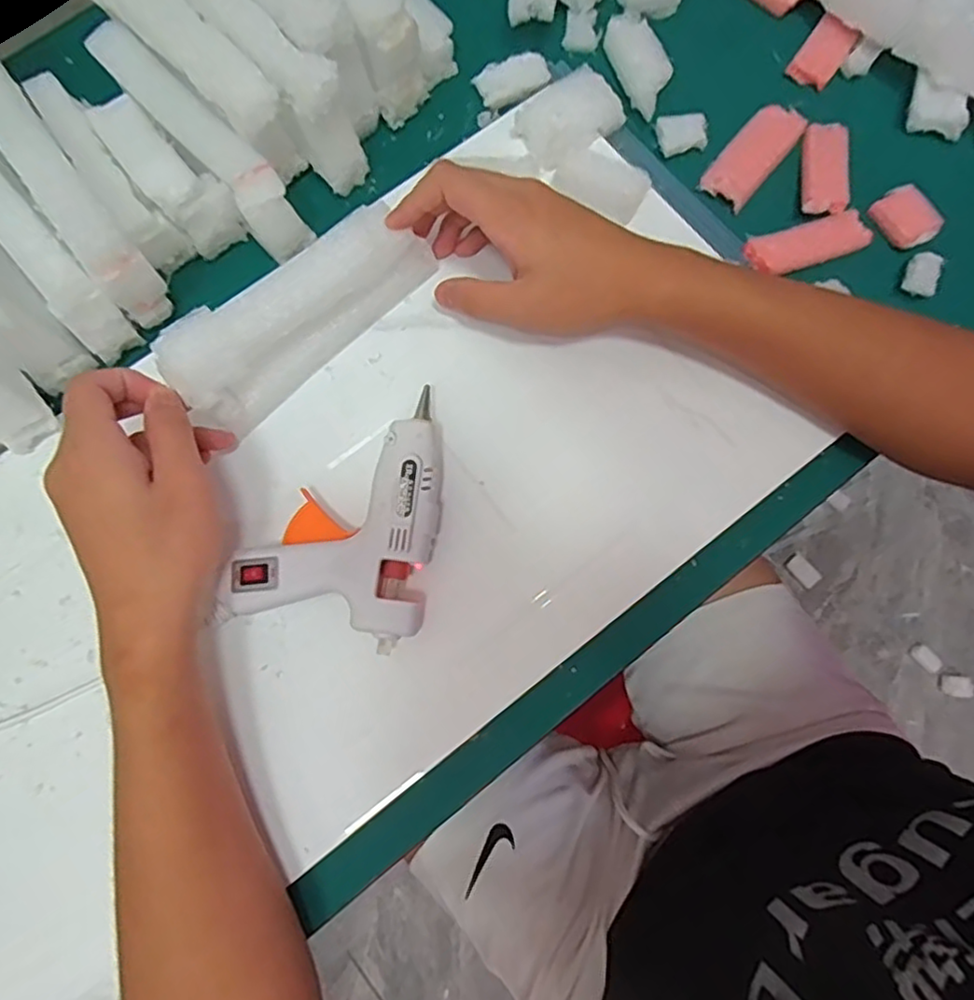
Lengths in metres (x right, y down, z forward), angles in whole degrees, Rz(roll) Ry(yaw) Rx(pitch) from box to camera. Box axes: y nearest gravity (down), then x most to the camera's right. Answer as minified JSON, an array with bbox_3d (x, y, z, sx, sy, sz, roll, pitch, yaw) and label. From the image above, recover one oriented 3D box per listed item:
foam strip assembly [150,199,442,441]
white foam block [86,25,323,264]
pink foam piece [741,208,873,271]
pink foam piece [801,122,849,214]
[{"bbox_3d":[-0.102,-0.105,0.373,0.160,0.066,0.035,-40,80,-16],"label":"foam strip assembly"},{"bbox_3d":[-0.177,-0.225,0.414,0.031,0.052,0.167,-41,79,-8],"label":"white foam block"},{"bbox_3d":[0.201,-0.162,0.411,0.081,0.012,0.025,-18,77,-3],"label":"pink foam piece"},{"bbox_3d":[0.217,-0.214,0.421,0.026,0.009,0.067,7,77,3],"label":"pink foam piece"}]

